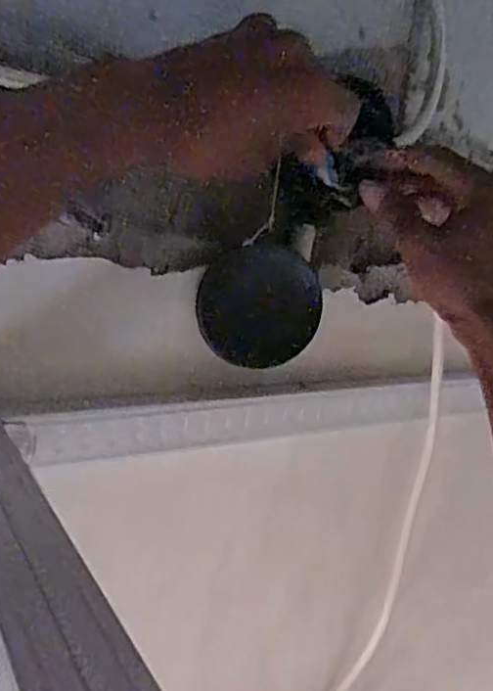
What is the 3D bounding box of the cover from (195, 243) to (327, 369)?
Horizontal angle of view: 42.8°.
[{"bbox_3d":[0.009,-0.025,0.410,0.079,0.075,0.004,5,12,-14],"label":"cover"}]

